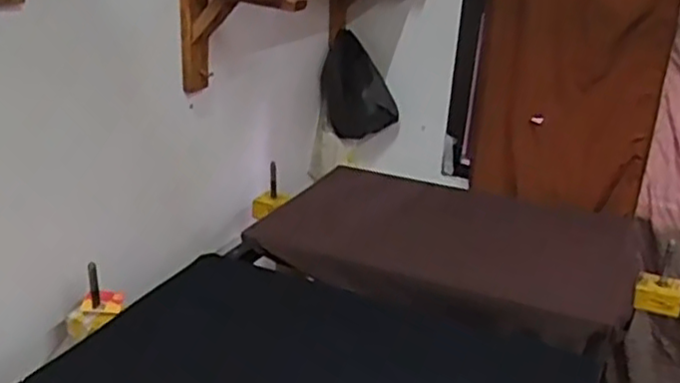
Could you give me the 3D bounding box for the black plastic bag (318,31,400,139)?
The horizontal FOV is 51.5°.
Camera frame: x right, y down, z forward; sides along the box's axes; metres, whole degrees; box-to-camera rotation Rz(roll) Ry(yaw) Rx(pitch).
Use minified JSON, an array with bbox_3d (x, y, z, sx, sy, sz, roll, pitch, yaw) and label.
[{"bbox_3d":[0.045,-0.231,1.608,0.174,0.230,0.083,2,18,0],"label":"black plastic bag"}]

